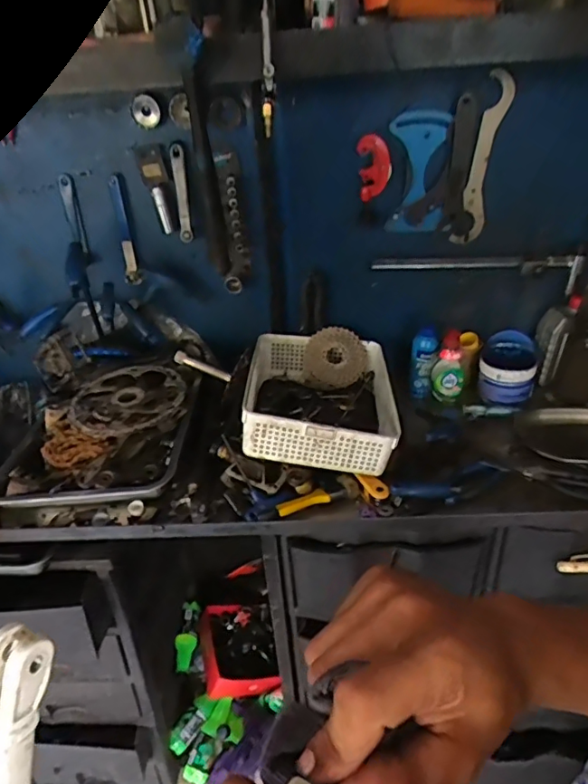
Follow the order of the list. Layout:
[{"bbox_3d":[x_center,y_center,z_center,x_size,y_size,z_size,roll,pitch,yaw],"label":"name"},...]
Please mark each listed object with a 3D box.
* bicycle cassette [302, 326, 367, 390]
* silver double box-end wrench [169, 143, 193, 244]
[{"bbox_3d":[0.082,-0.067,1.068,0.128,0.123,0.049,-3,-7,-2],"label":"bicycle cassette"},{"bbox_3d":[-0.195,-0.343,0.930,0.027,0.158,0.007,11,28,24],"label":"silver double box-end wrench"}]

